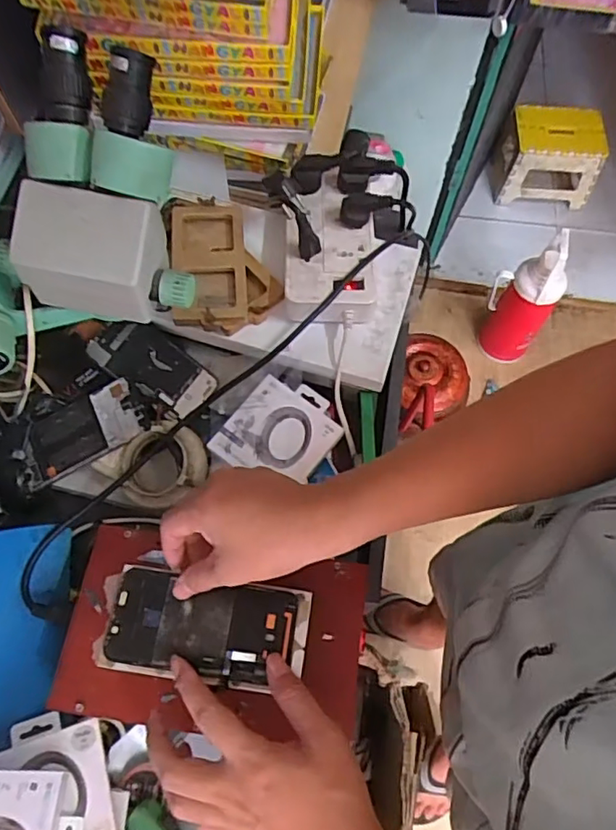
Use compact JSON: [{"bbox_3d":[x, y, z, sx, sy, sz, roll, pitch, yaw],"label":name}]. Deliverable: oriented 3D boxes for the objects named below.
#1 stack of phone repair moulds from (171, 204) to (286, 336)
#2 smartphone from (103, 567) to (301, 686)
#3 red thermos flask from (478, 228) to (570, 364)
[{"bbox_3d":[-0.095,-0.169,0.656,0.114,0.035,0.159,-6,66,-4],"label":"stack of phone repair moulds"},{"bbox_3d":[-0.085,0.168,0.462,0.144,0.008,0.072,5,65,2],"label":"smartphone"},{"bbox_3d":[0.558,-0.298,1.504,0.158,0.414,0.146,1,65,-1],"label":"red thermos flask"}]

